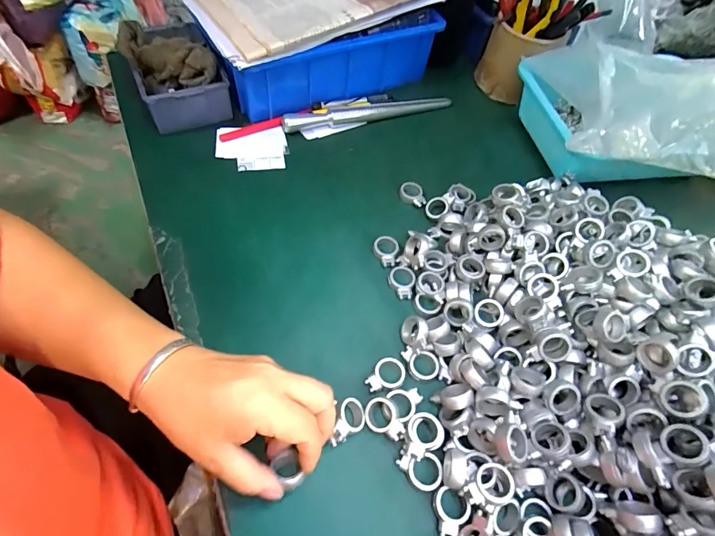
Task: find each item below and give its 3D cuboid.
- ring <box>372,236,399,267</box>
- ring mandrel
[{"bbox_3d":[0.028,-0.018,0.398,0.026,0.006,0.033,7,56,-1],"label":"ring"},{"bbox_3d":[0.017,-0.204,0.513,0.229,0.019,0.020,-14,59,-15],"label":"ring mandrel"}]

